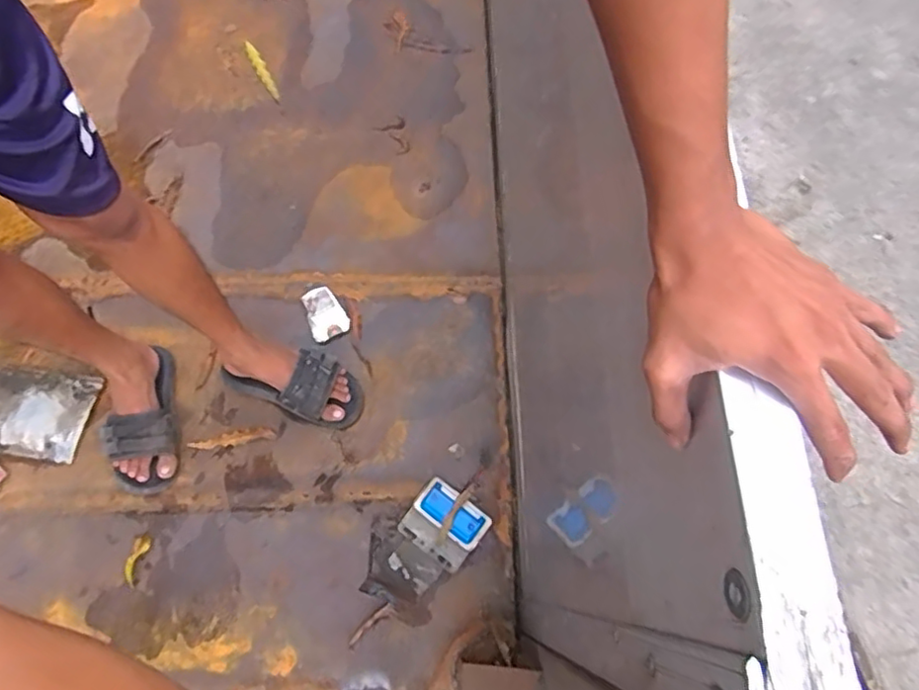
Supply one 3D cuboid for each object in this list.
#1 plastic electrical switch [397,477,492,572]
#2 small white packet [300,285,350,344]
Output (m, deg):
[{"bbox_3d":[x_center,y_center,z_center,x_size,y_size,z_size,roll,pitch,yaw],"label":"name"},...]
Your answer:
[{"bbox_3d":[-0.025,0.301,1.022,0.122,0.031,0.108,36,75,11],"label":"plastic electrical switch"},{"bbox_3d":[-0.255,-0.060,1.154,0.068,0.021,0.111,-21,72,-7],"label":"small white packet"}]

